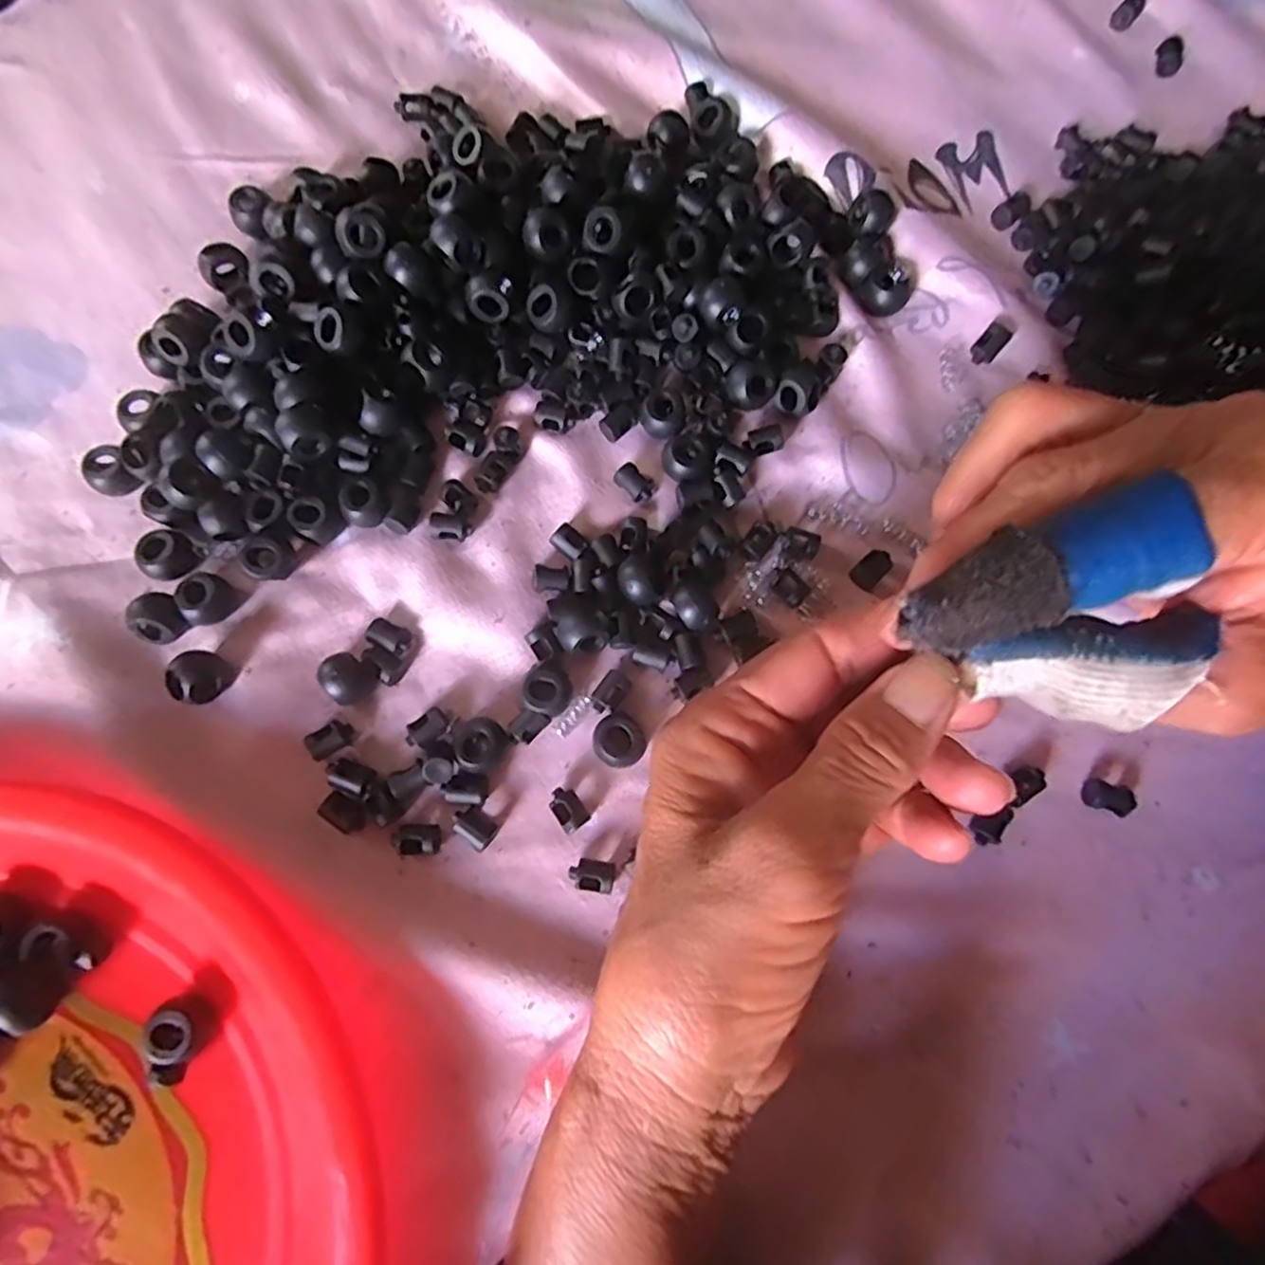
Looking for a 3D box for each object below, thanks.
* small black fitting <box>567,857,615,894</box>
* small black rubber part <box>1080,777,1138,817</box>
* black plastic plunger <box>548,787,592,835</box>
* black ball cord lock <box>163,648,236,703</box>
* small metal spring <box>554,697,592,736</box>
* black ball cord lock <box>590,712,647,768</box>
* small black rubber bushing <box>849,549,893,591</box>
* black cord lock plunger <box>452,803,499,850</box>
[{"bbox_3d":[-0.013,0.078,0.226,0.015,0.009,0.010,12,77,2],"label":"small black fitting"},{"bbox_3d":[0.158,0.055,0.232,0.016,0.007,0.009,21,77,4],"label":"small black rubber part"},{"bbox_3d":[-0.021,0.059,0.231,0.010,0.008,0.014,-36,80,-9],"label":"black plastic plunger"},{"bbox_3d":[-0.143,0.015,0.230,0.014,0.012,0.016,29,78,6],"label":"black ball cord lock"},{"bbox_3d":[-0.020,0.029,0.239,0.005,0.004,0.016,39,79,8],"label":"small metal spring"},{"bbox_3d":[-0.004,0.037,0.234,0.017,0.011,0.017,39,79,8],"label":"black ball cord lock"},{"bbox_3d":[0.087,-0.023,0.253,0.010,0.007,0.014,42,79,8],"label":"small black rubber bushing"},{"bbox_3d":[-0.052,0.064,0.229,0.014,0.008,0.010,38,79,8],"label":"black cord lock plunger"}]

